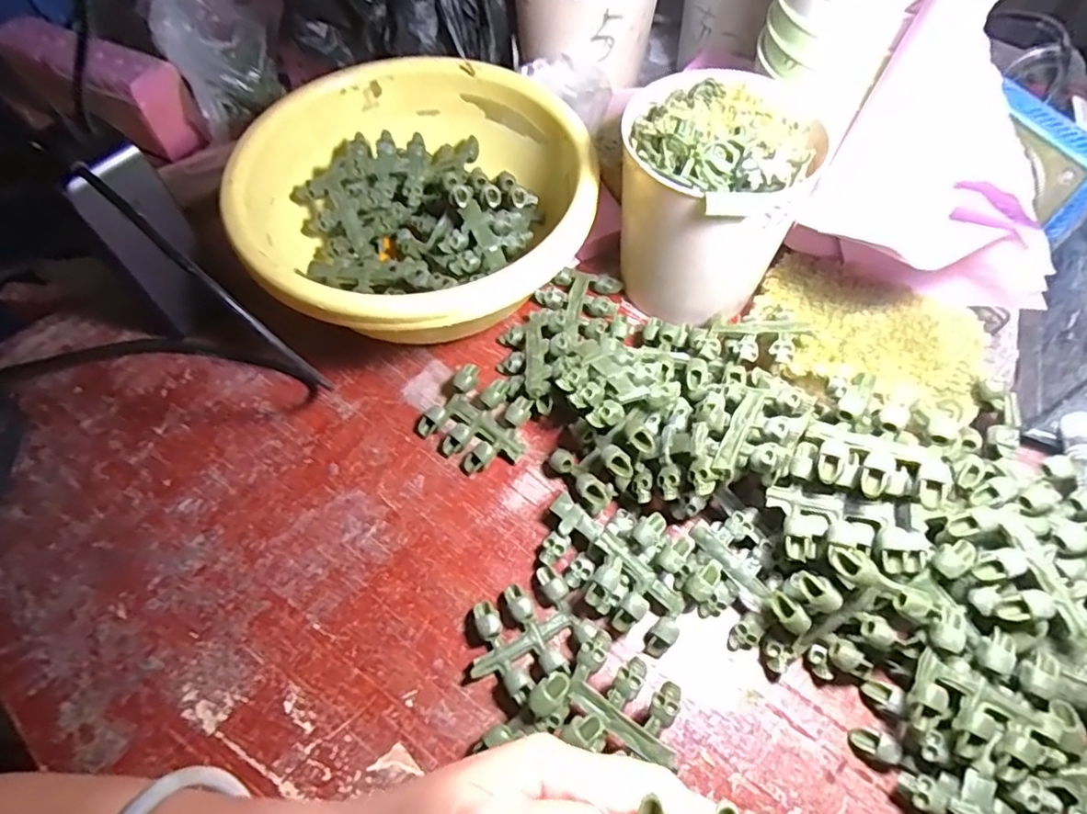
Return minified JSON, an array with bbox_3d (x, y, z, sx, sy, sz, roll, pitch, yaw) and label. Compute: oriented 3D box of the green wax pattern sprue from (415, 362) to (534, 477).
[{"bbox_3d":[-0.039,0.009,0.371,0.061,0.019,0.054,35,67,20],"label":"green wax pattern sprue"}]

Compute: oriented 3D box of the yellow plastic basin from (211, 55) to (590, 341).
[{"bbox_3d":[-0.082,-0.131,0.403,0.216,0.082,0.213,-1,60,2],"label":"yellow plastic basin"}]

